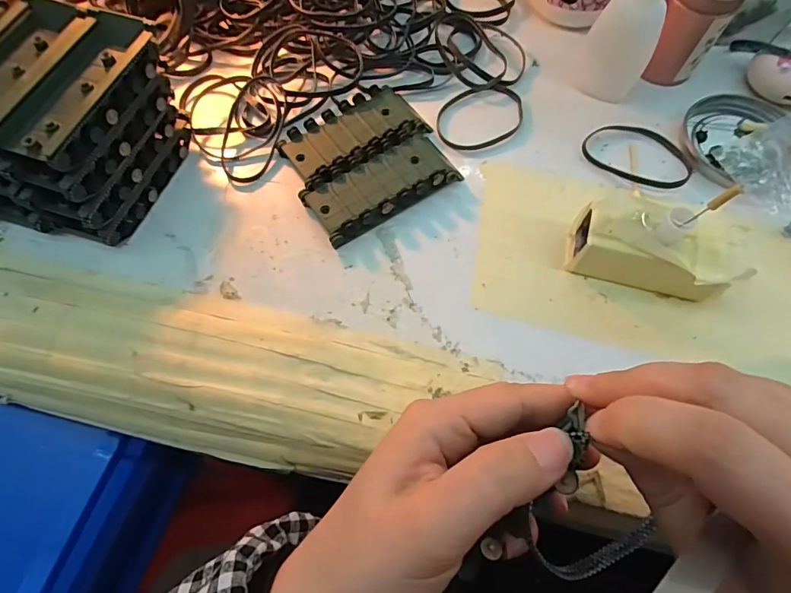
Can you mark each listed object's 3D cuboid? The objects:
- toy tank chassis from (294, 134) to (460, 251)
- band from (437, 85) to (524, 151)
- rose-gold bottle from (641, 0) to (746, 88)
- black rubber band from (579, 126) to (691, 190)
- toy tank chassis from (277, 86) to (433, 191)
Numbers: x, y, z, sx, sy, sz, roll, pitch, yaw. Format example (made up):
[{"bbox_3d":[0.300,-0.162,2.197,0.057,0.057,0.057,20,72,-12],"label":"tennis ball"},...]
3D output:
[{"bbox_3d":[-0.005,-0.069,0.282,0.096,0.016,0.043,-29,69,-13],"label":"toy tank chassis"},{"bbox_3d":[0.059,-0.126,0.315,0.066,0.005,0.047,-30,69,-13],"label":"band"},{"bbox_3d":[0.199,-0.186,0.309,0.044,0.061,0.040,31,69,13],"label":"rose-gold bottle"},{"bbox_3d":[0.163,-0.096,0.300,0.068,0.008,0.049,36,70,15],"label":"black rubber band"},{"bbox_3d":[-0.026,-0.106,0.298,0.093,0.015,0.049,-31,70,-14],"label":"toy tank chassis"}]

